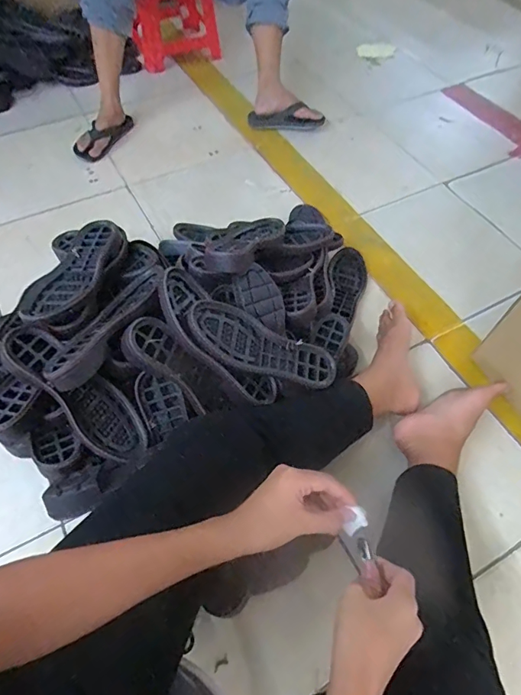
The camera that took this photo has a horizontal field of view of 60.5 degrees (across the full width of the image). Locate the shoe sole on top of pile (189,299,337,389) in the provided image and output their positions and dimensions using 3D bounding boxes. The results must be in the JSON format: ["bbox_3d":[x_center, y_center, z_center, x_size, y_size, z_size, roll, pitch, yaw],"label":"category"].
[{"bbox_3d":[0.006,0.003,0.742,0.259,0.035,0.083,24,59,-15],"label":"shoe sole on top of pile"}]

